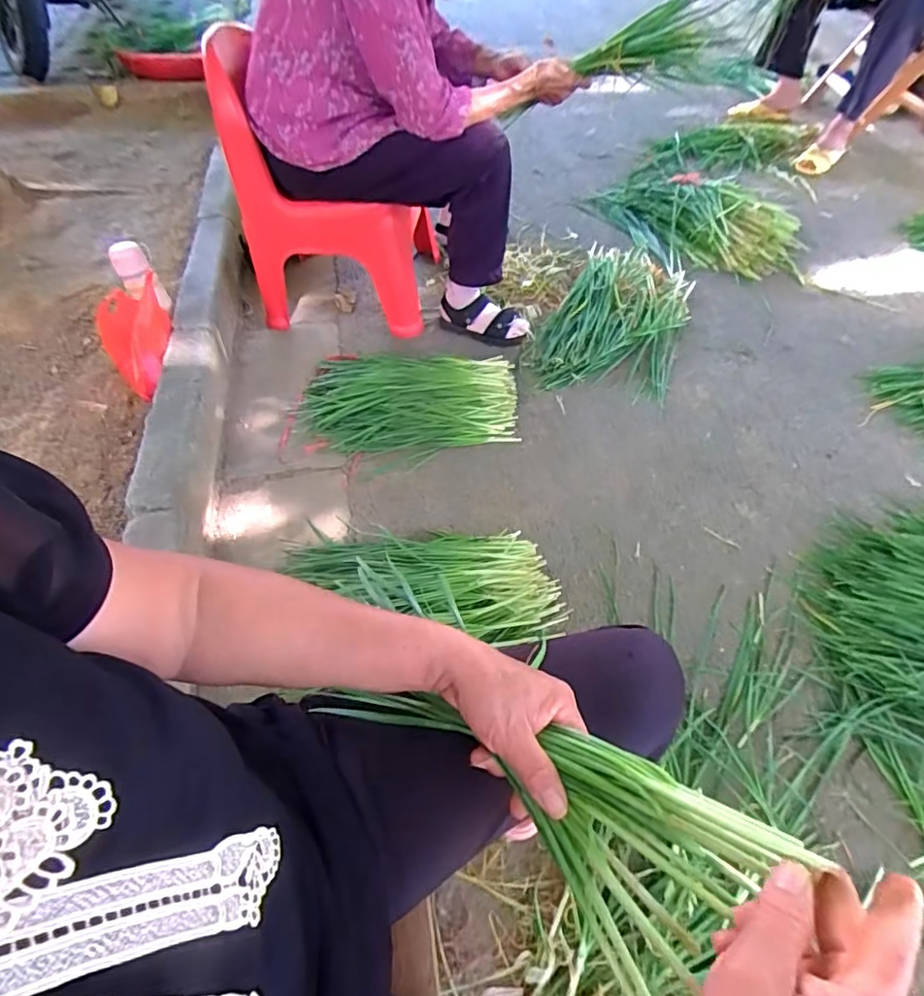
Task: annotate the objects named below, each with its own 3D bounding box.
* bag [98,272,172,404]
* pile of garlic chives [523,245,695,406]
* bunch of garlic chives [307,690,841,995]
[{"bbox_3d":[-0.719,-0.361,1.235,0.166,0.201,0.197,-31,59,-19],"label":"bag"},{"bbox_3d":[0.371,-0.444,1.329,0.321,0.074,0.545,18,58,15],"label":"pile of garlic chives"},{"bbox_3d":[0.033,0.197,0.355,0.326,0.059,0.107,15,56,33],"label":"bunch of garlic chives"}]

